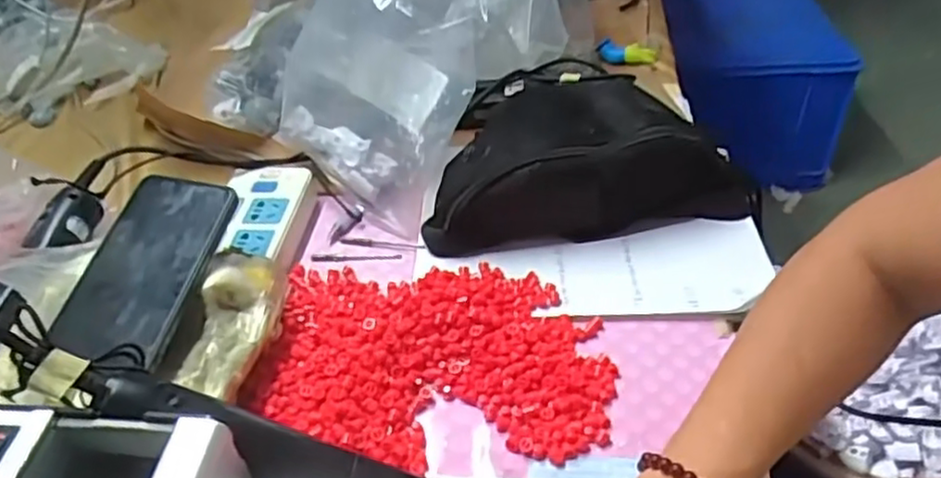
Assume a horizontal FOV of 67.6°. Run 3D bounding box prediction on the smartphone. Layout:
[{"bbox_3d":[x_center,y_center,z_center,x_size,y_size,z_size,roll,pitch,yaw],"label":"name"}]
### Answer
[{"bbox_3d":[-0.228,0.016,0.496,0.080,0.009,0.151,8,51,5],"label":"smartphone"}]

